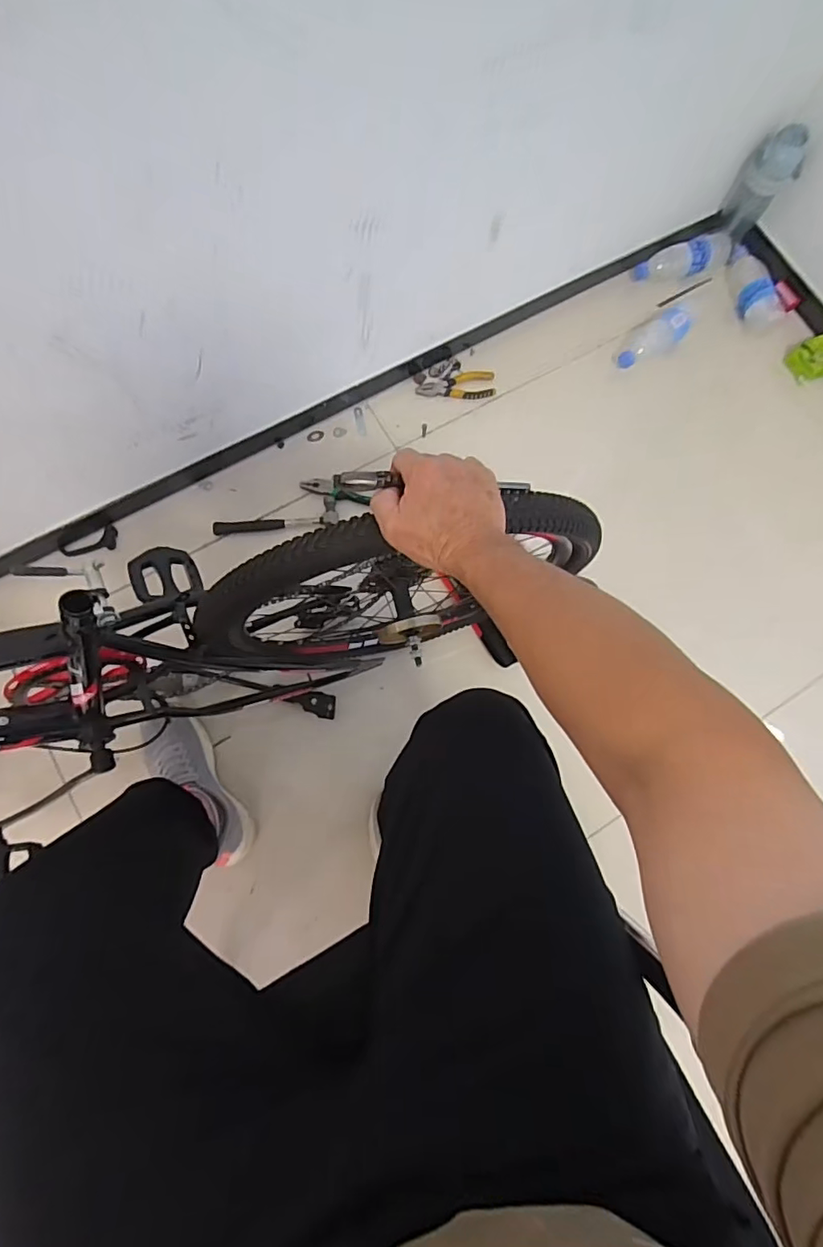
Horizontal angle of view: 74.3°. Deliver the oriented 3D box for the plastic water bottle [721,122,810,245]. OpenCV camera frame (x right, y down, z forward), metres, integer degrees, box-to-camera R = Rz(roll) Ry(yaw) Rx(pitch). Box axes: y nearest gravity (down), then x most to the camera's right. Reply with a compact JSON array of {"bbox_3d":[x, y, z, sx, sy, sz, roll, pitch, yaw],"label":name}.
[{"bbox_3d":[0.696,-0.868,1.091,0.082,0.208,0.061,-19,78,-5],"label":"plastic water bottle"}]

